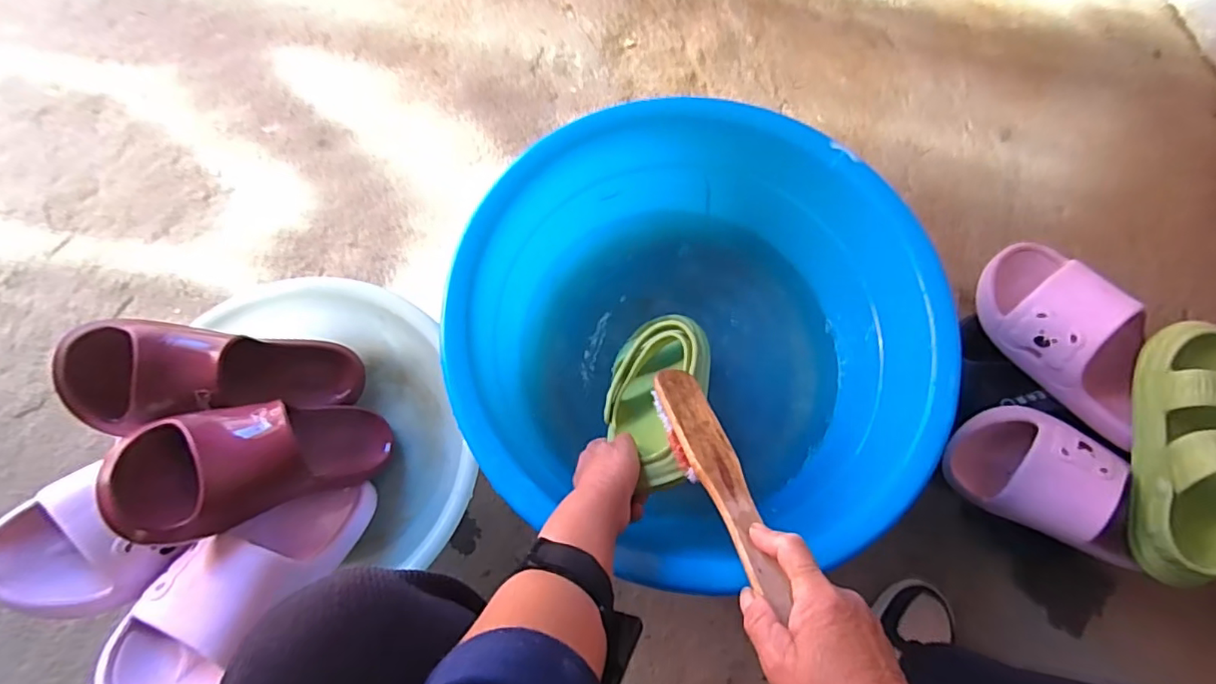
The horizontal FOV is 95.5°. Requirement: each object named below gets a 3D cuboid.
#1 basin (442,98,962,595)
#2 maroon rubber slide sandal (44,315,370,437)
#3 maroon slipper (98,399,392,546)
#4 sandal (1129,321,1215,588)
[{"bbox_3d":[0.083,-0.001,0.559,0.439,0.221,0.413,0,73,-2],"label":"basin"},{"bbox_3d":[-0.355,0.027,0.529,0.081,0.243,0.091,-26,70,37],"label":"maroon rubber slide sandal"},{"bbox_3d":[-0.300,0.101,0.505,0.097,0.236,0.090,0,89,22],"label":"maroon slipper"},{"bbox_3d":[0.530,0.101,0.490,0.087,0.073,0.225,-2,92,-2],"label":"sandal"}]

